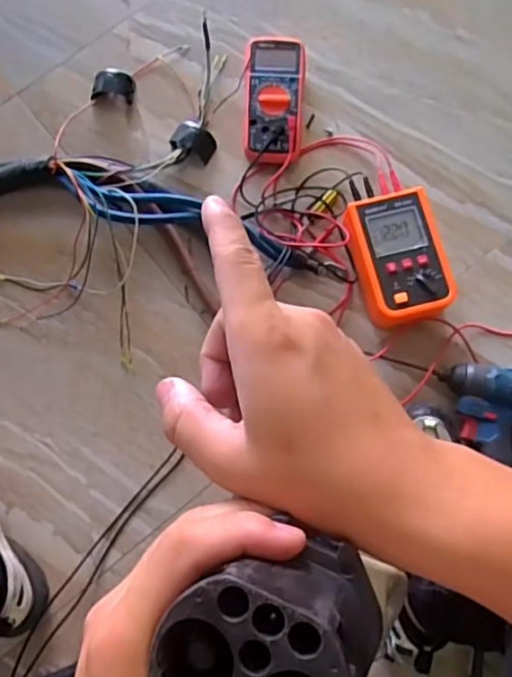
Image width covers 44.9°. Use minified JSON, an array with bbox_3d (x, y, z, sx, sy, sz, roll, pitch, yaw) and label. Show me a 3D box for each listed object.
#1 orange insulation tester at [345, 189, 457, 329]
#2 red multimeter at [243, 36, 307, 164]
[{"bbox_3d":[0.180,-0.099,0.794,0.104,0.068,0.164,-14,77,-6],"label":"orange insulation tester"},{"bbox_3d":[0.024,-0.324,0.849,0.080,0.046,0.180,4,76,-1],"label":"red multimeter"}]

